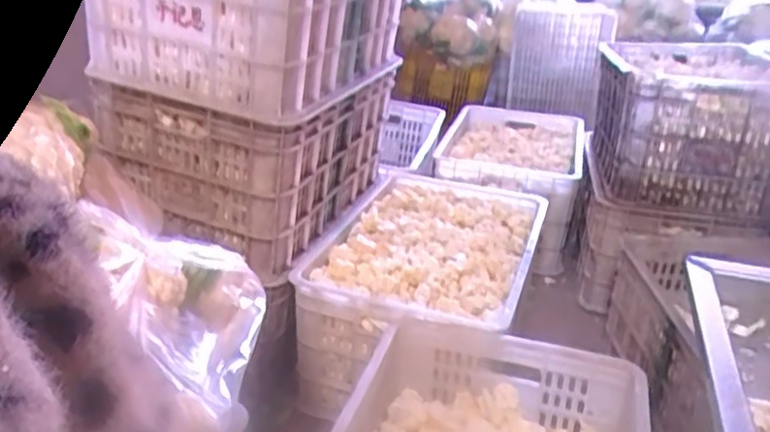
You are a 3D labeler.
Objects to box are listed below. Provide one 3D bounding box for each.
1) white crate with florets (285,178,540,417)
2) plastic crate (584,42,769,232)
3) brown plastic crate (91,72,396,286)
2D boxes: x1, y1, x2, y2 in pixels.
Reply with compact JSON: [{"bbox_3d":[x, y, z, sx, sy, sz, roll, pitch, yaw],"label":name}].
[{"bbox_3d":[0.072,0.151,1.242,0.369,0.237,0.636,11,26,18],"label":"white crate with florets"},{"bbox_3d":[0.649,-0.204,1.419,0.329,0.274,0.461,6,25,9],"label":"plastic crate"},{"bbox_3d":[-0.222,-0.128,1.202,0.344,0.269,0.466,8,25,13],"label":"brown plastic crate"}]

